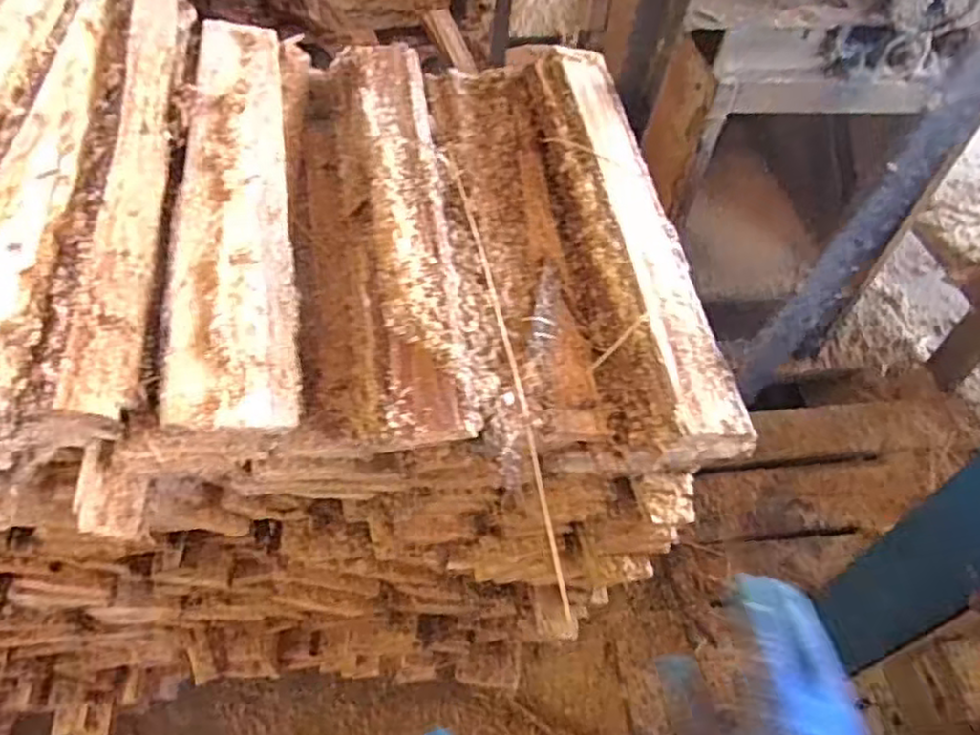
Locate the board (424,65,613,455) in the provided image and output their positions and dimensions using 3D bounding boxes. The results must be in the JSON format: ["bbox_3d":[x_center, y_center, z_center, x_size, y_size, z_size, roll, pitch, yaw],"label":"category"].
[{"bbox_3d":[0.016,-0.140,0.678,0.104,0.030,0.488,-5,54,-7],"label":"board"}]

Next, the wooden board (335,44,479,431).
[{"bbox_3d":[-0.083,-0.152,0.650,0.083,0.032,0.506,-6,54,-7],"label":"wooden board"}]

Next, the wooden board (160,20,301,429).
[{"bbox_3d":[-0.231,-0.164,0.633,0.091,0.040,0.500,-7,53,-9],"label":"wooden board"}]

